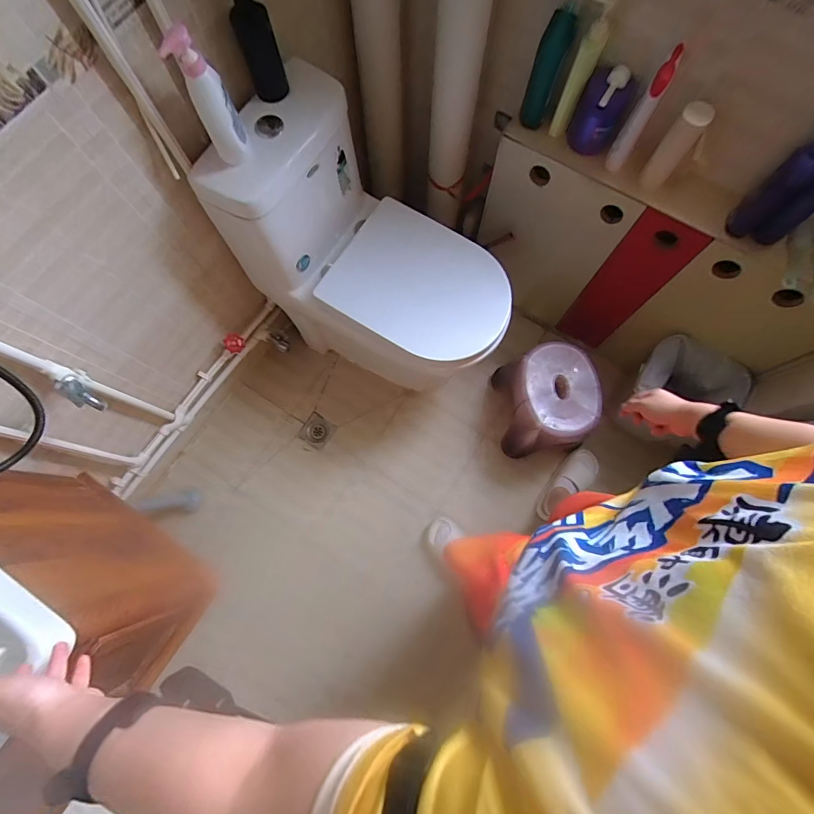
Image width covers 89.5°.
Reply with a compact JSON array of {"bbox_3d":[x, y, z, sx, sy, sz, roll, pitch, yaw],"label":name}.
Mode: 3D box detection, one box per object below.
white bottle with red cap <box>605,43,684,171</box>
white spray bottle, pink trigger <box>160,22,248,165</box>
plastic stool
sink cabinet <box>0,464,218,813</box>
[{"bbox_3d":[0.435,-0.544,0.771,0.036,0.209,0.032,-13,75,-5],"label":"white bottle with red cap"},{"bbox_3d":[-0.312,-0.489,0.652,0.065,0.188,0.050,-26,77,-8],"label":"white spray bottle, pink trigger"},{"bbox_3d":[0.401,-0.011,1.199,0.235,0.223,0.270,-12,75,-5],"label":"plastic stool"},{"bbox_3d":[-0.749,0.438,0.742,0.456,0.452,0.522,34,77,8],"label":"sink cabinet"}]

